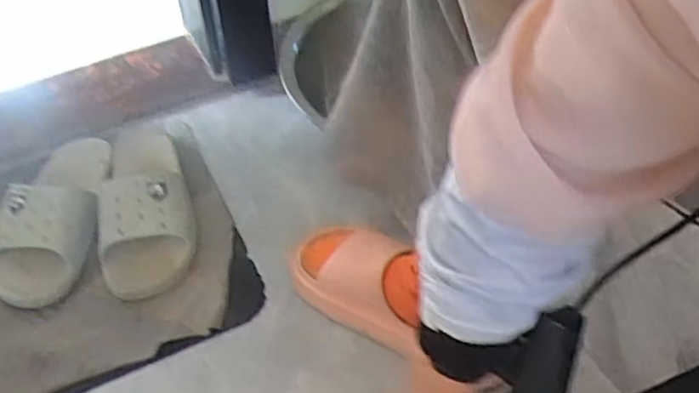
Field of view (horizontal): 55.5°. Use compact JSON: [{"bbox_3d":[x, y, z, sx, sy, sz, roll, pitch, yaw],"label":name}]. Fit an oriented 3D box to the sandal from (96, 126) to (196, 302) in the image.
[{"bbox_3d":[-0.250,-0.008,0.820,0.110,0.066,0.278,-10,49,-9],"label":"sandal"}]

